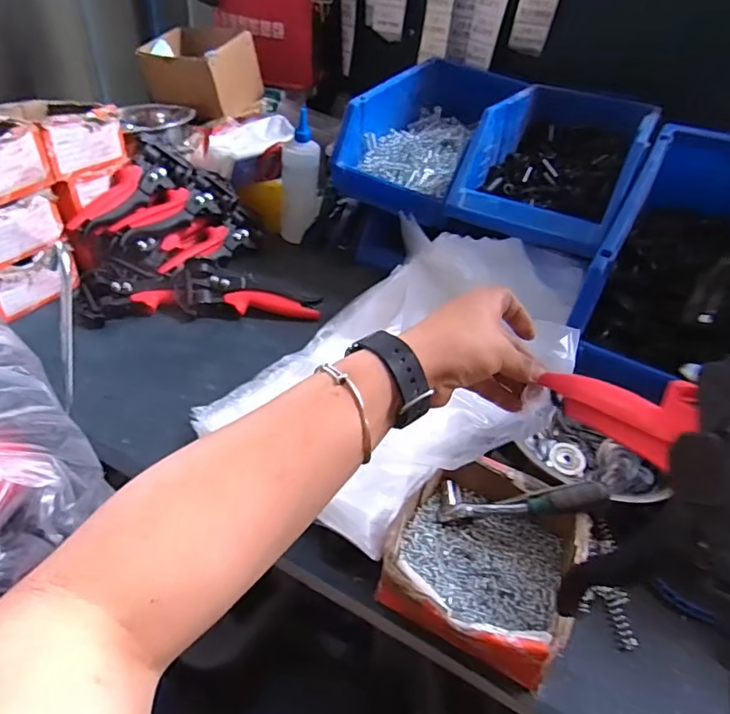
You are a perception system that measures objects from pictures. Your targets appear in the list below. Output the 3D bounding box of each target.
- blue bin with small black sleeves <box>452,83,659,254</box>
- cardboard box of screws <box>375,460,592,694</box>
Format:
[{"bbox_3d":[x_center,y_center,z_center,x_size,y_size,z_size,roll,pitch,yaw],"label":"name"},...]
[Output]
[{"bbox_3d":[0.274,-0.273,0.721,0.203,0.114,0.318,24,43,20],"label":"blue bin with small black sleeves"},{"bbox_3d":[0.106,0.174,0.457,0.150,0.067,0.166,23,43,19],"label":"cardboard box of screws"}]

